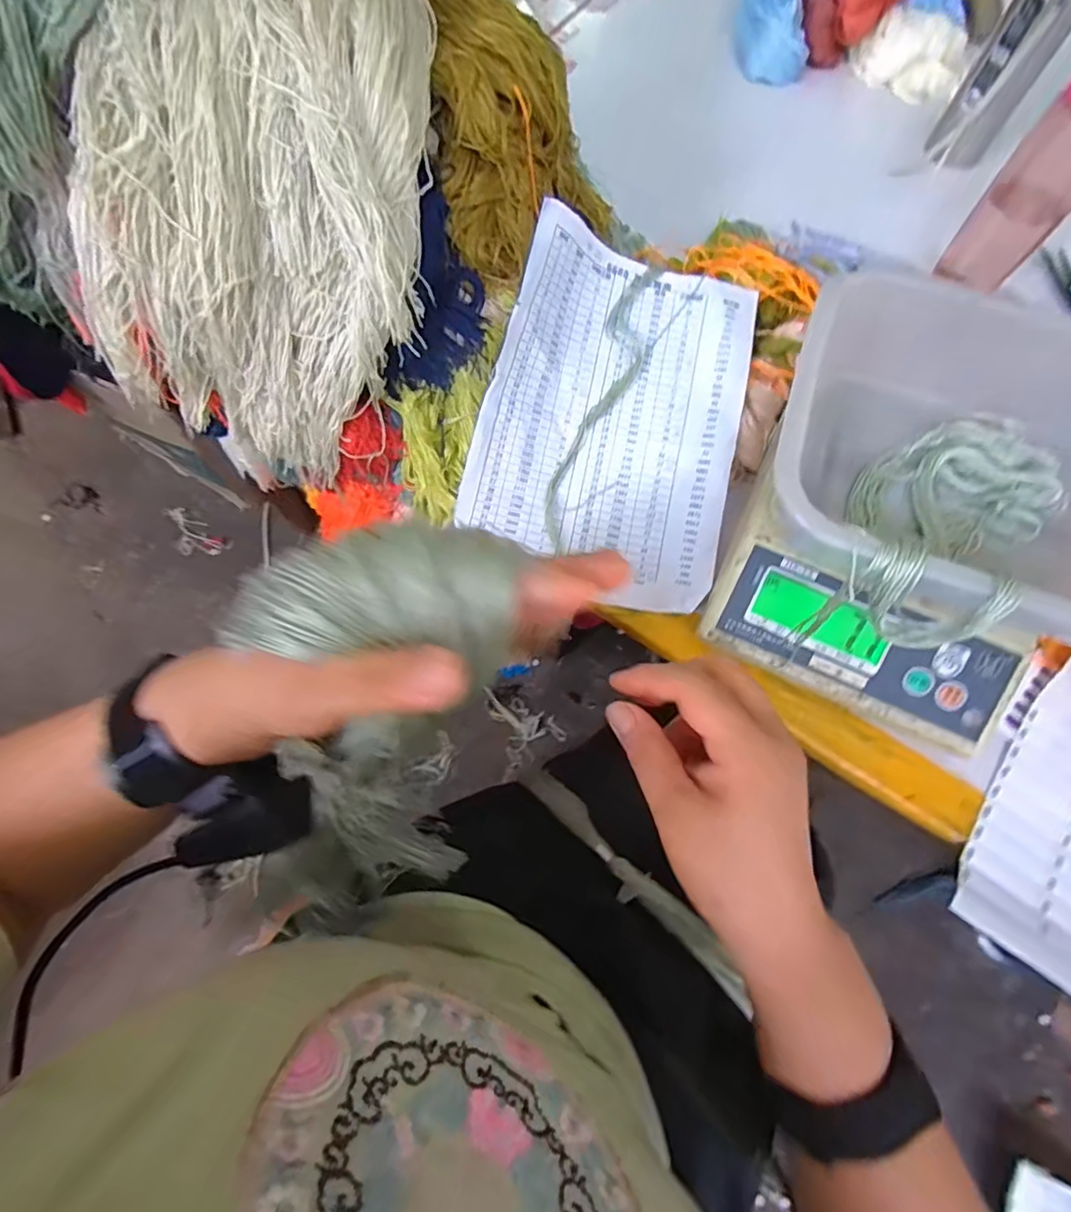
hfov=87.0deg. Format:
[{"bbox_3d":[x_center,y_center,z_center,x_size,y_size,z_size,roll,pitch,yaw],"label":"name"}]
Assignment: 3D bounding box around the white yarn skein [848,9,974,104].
[{"bbox_3d":[0.447,-0.653,0.675,0.129,0.057,0.050,19,69,5],"label":"white yarn skein"}]

